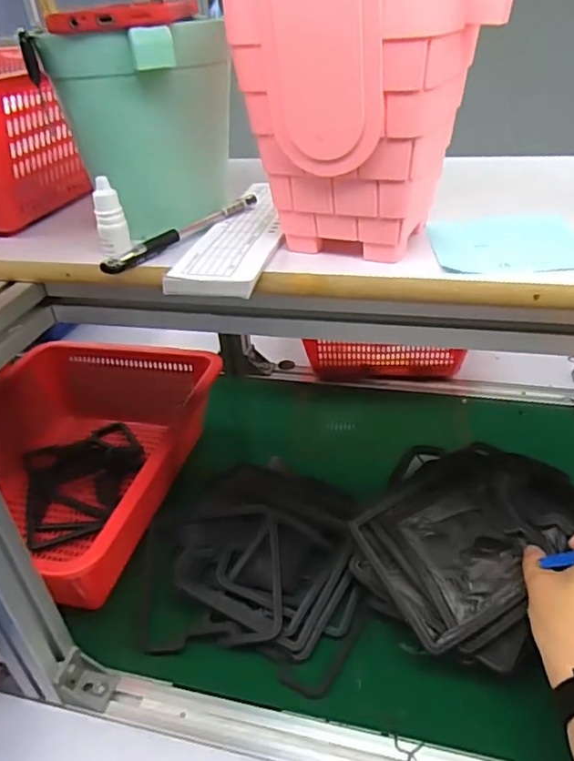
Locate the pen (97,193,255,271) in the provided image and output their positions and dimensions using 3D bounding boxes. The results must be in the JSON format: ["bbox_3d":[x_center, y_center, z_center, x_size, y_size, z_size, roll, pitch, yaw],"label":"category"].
[{"bbox_3d":[-0.077,-0.115,0.450,0.009,0.015,0.149,25,44,36],"label":"pen"}]

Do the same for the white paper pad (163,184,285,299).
[{"bbox_3d":[-0.032,-0.112,0.447,0.062,0.017,0.180,3,35,13],"label":"white paper pad"}]

